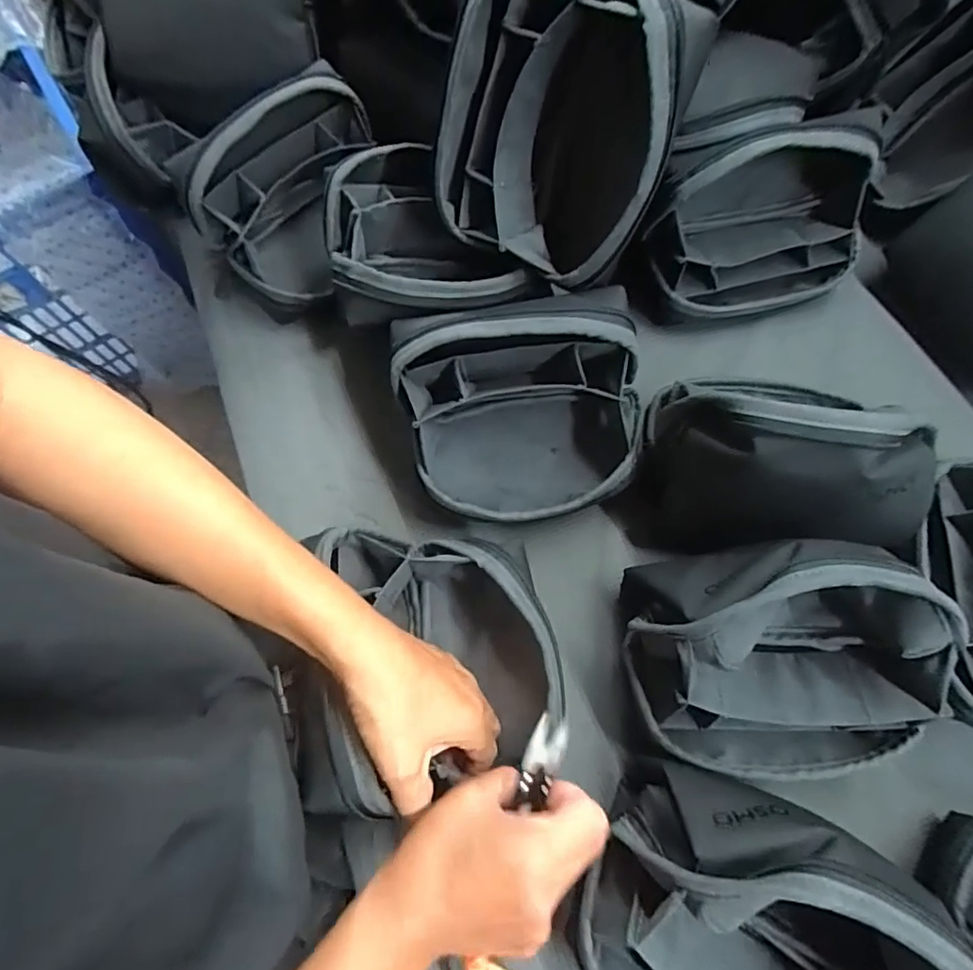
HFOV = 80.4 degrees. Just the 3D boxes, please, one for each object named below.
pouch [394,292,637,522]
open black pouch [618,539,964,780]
[{"bbox_3d":[0.023,-0.043,0.403,0.161,0.123,0.126,-3,69,1],"label":"pouch"},{"bbox_3d":[0.167,0.098,0.315,0.166,0.124,0.116,9,69,6],"label":"open black pouch"}]

